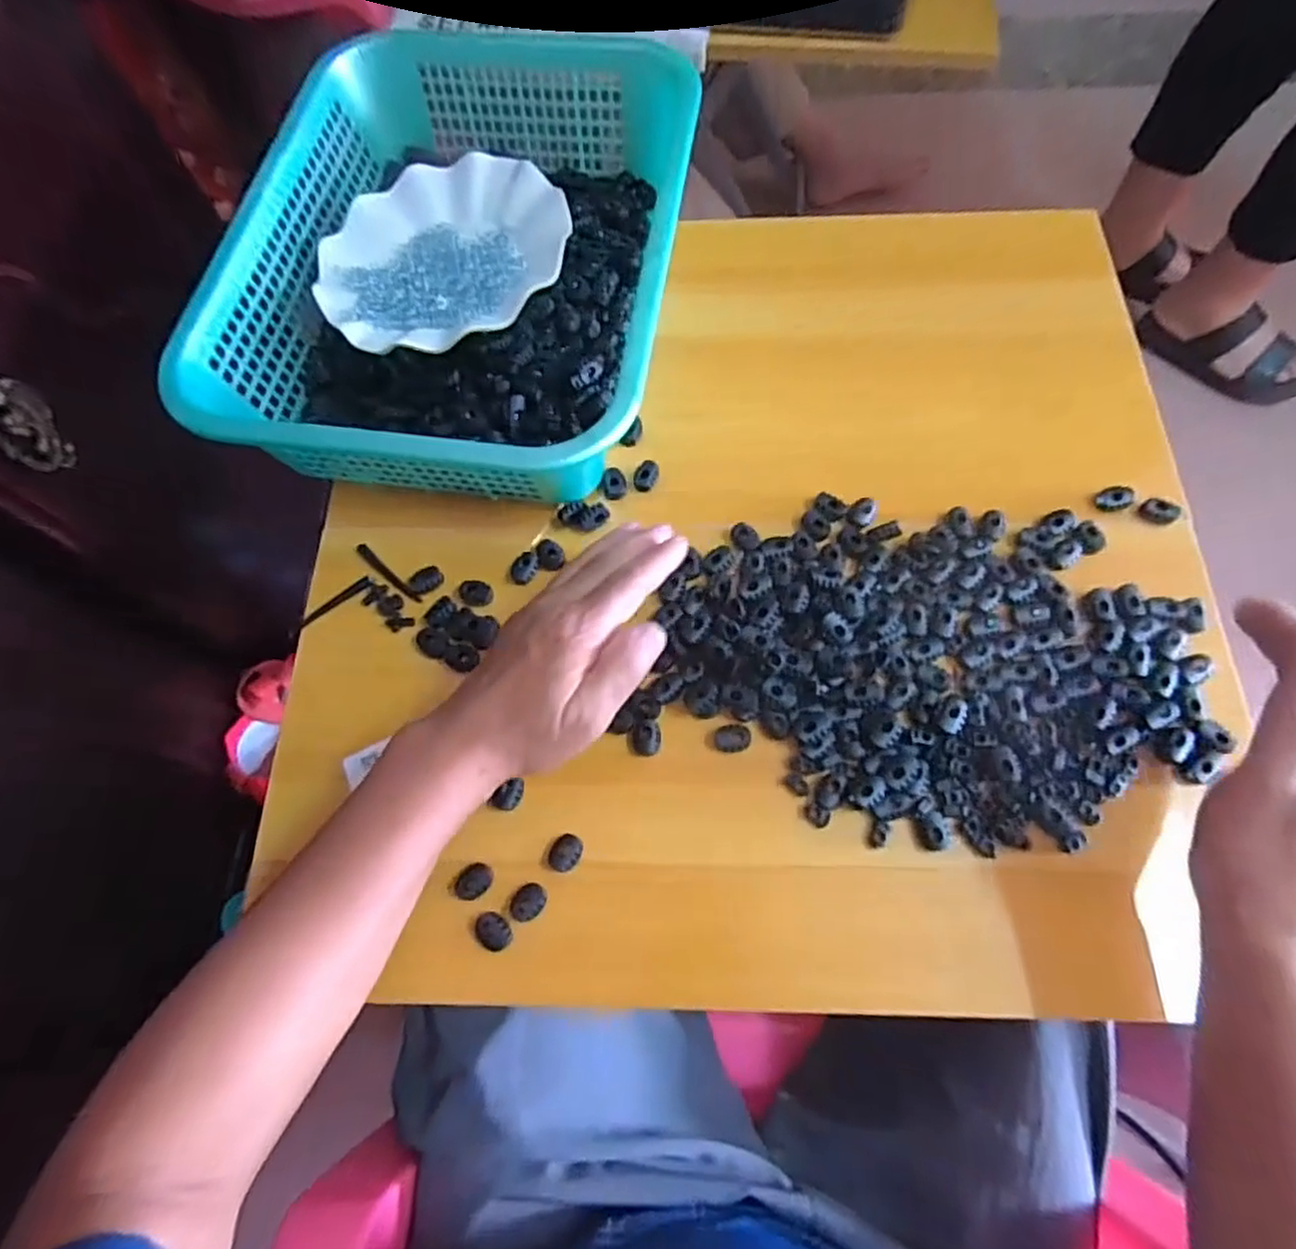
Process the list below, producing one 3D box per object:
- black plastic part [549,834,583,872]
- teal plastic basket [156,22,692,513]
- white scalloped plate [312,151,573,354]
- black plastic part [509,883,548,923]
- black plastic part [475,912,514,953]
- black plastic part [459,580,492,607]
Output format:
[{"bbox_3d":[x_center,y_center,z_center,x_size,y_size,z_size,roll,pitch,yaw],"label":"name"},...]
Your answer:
[{"bbox_3d":[-0.048,0.134,0.414,0.017,0.007,0.021,25,72,11],"label":"black plastic part"},{"bbox_3d":[-0.130,-0.270,0.519,0.298,0.087,0.369,7,69,5],"label":"teal plastic basket"},{"bbox_3d":[-0.152,-0.271,0.513,0.178,0.033,0.179,-1,69,2],"label":"white scalloped plate"},{"bbox_3d":[-0.069,0.159,0.402,0.022,0.004,0.018,-41,73,-13],"label":"black plastic part"},{"bbox_3d":[-0.087,0.173,0.397,0.023,0.004,0.017,41,75,16],"label":"black plastic part"},{"bbox_3d":[-0.116,-0.021,0.474,0.021,0.005,0.017,20,71,9],"label":"black plastic part"}]

